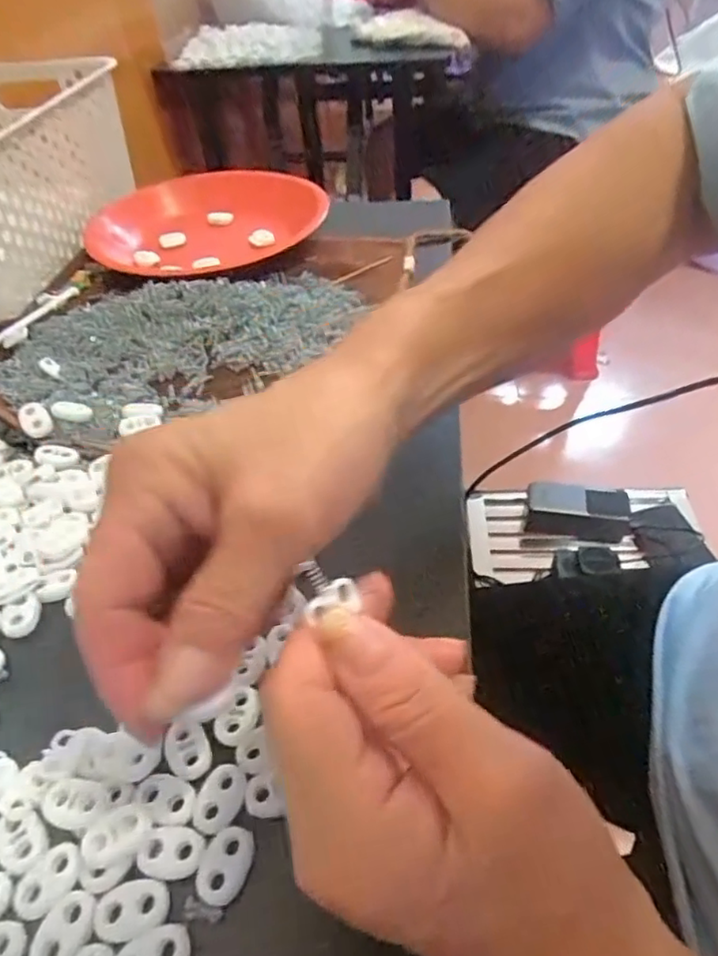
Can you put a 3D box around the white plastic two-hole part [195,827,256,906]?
[{"bbox_3d":[-0.044,0.126,0.197,0.015,0.004,0.022,9,48,12],"label":"white plastic two-hole part"}]

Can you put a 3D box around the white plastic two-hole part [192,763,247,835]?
[{"bbox_3d":[-0.049,0.112,0.210,0.017,0.004,0.023,13,49,15],"label":"white plastic two-hole part"}]

